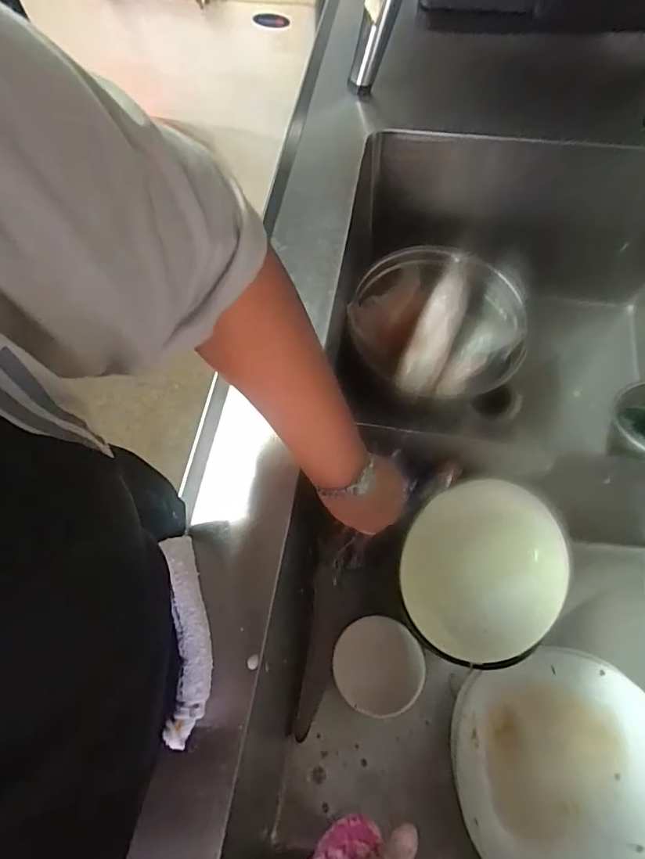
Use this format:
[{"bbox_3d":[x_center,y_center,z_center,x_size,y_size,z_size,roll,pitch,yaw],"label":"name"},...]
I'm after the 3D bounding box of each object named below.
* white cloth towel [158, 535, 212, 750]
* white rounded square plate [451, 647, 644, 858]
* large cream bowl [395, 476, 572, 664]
[{"bbox_3d":[-0.101,0.150,0.356,0.030,0.029,0.143,-8,67,-2],"label":"white cloth towel"},{"bbox_3d":[0.302,0.419,0.585,0.267,0.029,0.255,-1,67,0],"label":"white rounded square plate"},{"bbox_3d":[0.186,0.164,0.554,0.203,0.075,0.203,11,95,5],"label":"large cream bowl"}]

